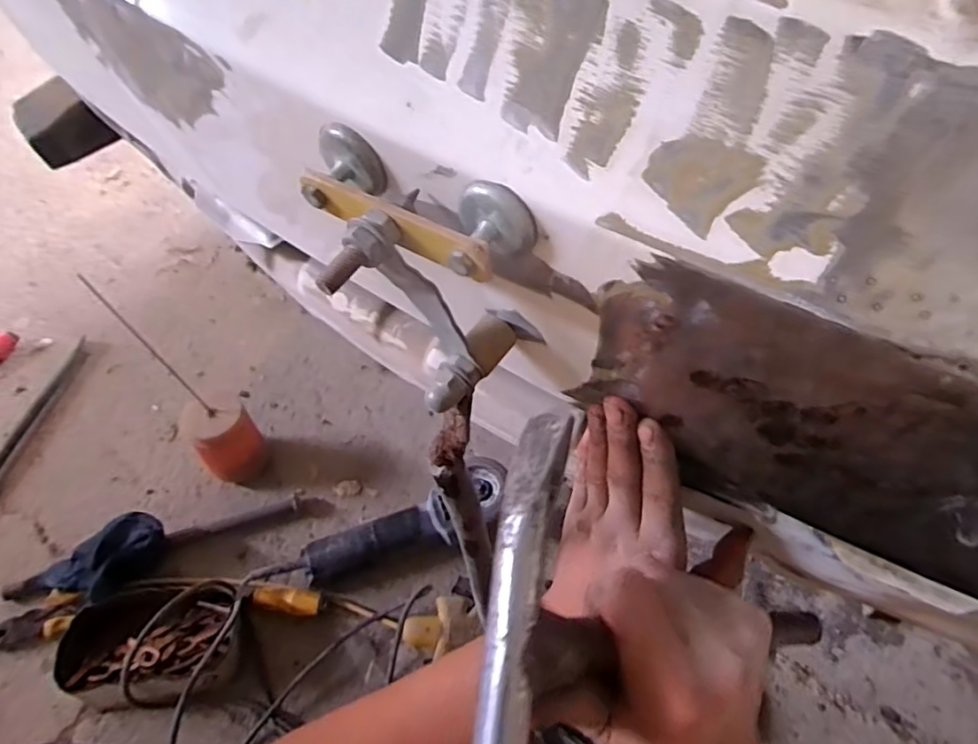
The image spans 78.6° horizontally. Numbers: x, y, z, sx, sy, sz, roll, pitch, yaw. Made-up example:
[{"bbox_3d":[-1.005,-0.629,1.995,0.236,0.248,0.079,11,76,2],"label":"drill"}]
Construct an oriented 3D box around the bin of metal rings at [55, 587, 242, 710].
[{"bbox_3d":[-0.388,0.318,0.700,0.175,0.067,0.124,-4,58,-7],"label":"bin of metal rings"}]

